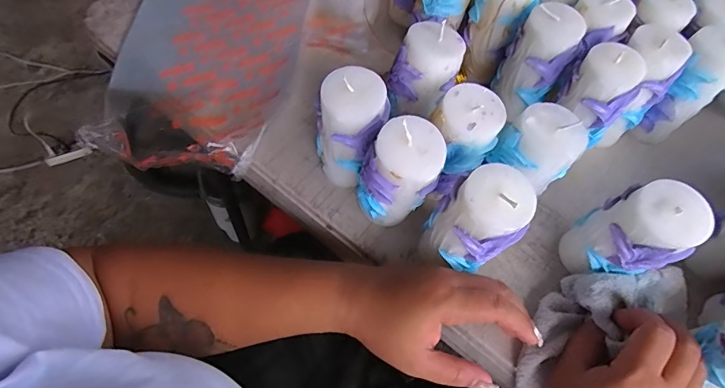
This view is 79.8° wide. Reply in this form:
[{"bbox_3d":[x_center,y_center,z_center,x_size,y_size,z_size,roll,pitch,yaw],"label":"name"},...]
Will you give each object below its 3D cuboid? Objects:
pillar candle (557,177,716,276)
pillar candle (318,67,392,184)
[{"bbox_3d":[0.191,0.031,0.315,0.044,0.107,0.057,-20,68,-12],"label":"pillar candle"},{"bbox_3d":[-0.011,-0.046,0.347,0.052,0.108,0.045,-5,63,-8],"label":"pillar candle"}]

